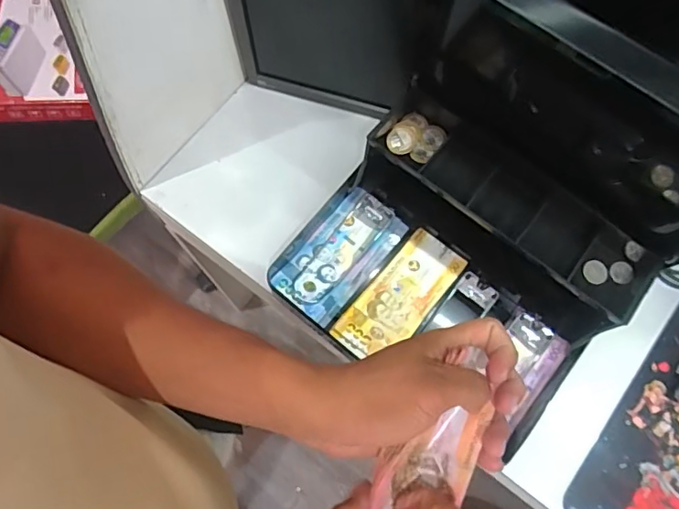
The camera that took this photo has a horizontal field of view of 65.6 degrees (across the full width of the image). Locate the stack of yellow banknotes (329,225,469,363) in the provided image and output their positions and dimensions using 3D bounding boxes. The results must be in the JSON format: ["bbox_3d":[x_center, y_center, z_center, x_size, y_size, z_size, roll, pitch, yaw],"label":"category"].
[{"bbox_3d":[0.067,0.047,0.571,0.070,0.018,0.157,40,76,10],"label":"stack of yellow banknotes"}]

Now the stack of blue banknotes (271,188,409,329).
[{"bbox_3d":[0.000,0.001,0.596,0.084,0.018,0.151,40,76,10],"label":"stack of blue banknotes"}]

